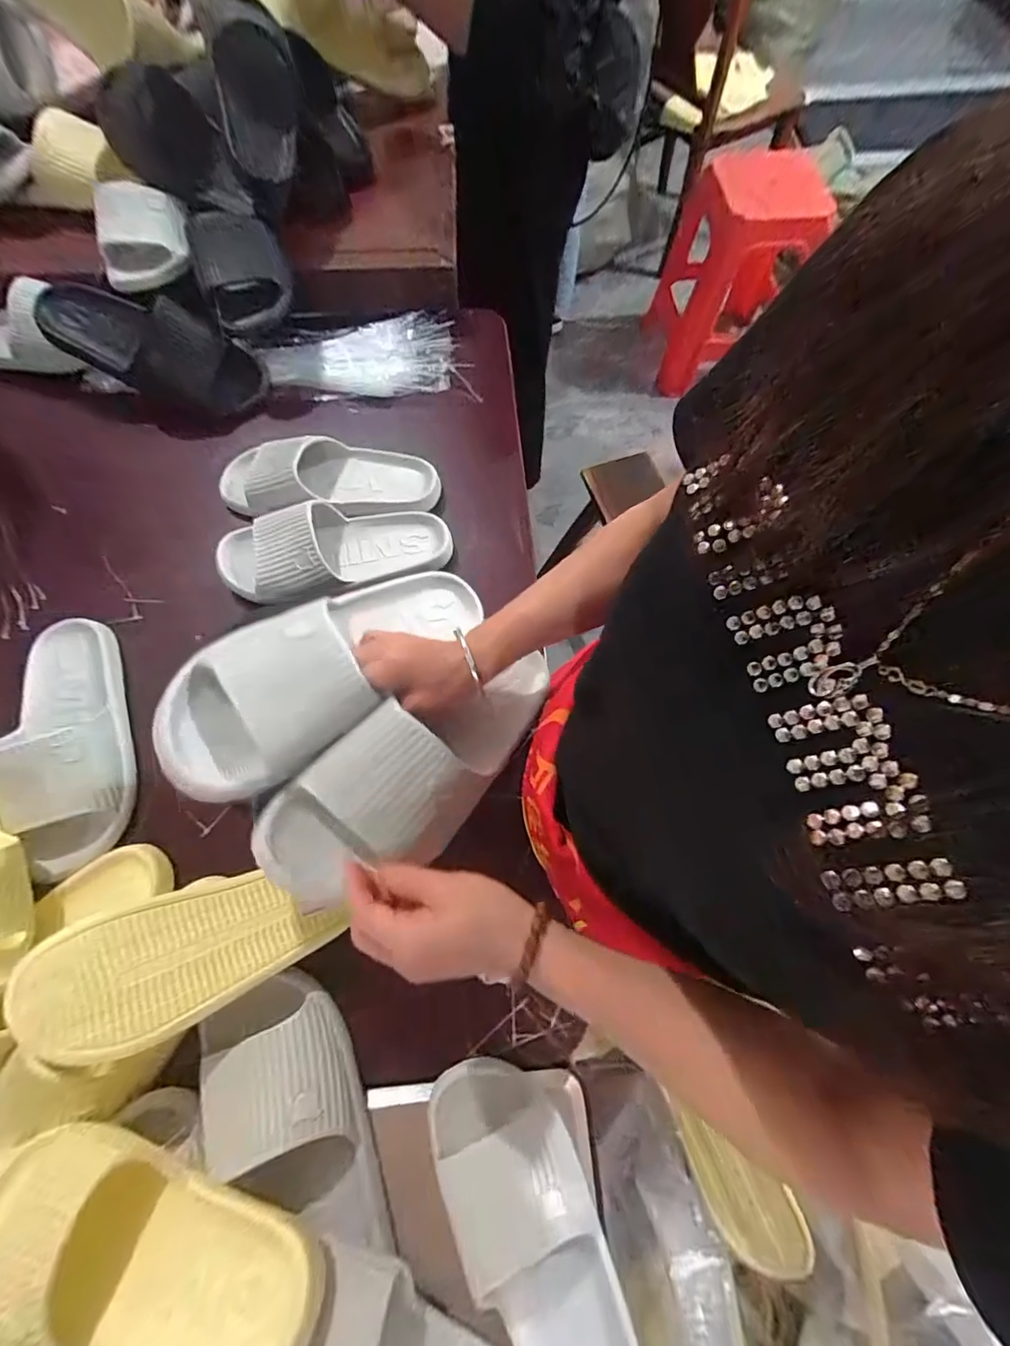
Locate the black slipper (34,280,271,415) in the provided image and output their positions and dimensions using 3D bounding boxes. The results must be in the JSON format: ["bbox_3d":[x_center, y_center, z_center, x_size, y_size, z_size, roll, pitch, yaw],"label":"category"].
[{"bbox_3d":[-0.459,-0.426,0.668,0.269,0.080,0.091,15,70,-11],"label":"black slipper"}]

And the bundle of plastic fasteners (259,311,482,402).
[{"bbox_3d":[-0.192,-0.441,0.714,0.274,0.033,0.114,-8,70,-3],"label":"bundle of plastic fasteners"}]

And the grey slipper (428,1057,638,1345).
[{"bbox_3d":[0.028,0.432,0.379,0.094,0.069,0.244,-26,72,-10],"label":"grey slipper"}]

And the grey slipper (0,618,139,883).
[{"bbox_3d":[-0.448,0.060,0.515,0.099,0.067,0.271,-19,71,-7],"label":"grey slipper"}]

